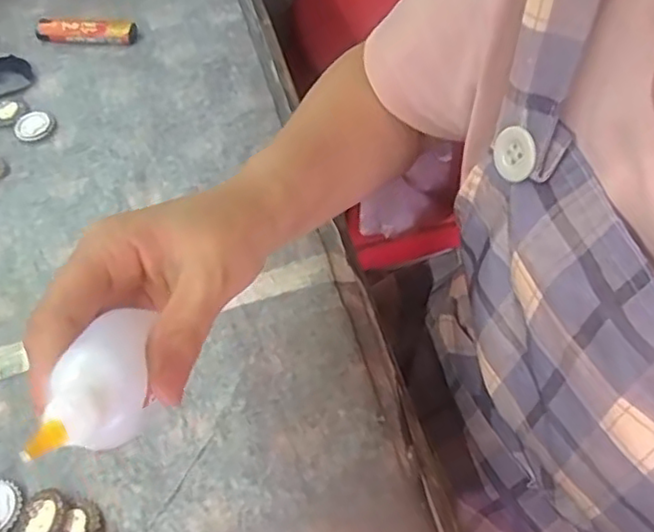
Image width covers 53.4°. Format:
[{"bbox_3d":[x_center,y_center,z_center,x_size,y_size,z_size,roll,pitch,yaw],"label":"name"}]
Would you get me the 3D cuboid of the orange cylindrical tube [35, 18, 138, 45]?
[{"bbox_3d":[-0.197,-0.192,0.530,0.081,0.014,0.019,5,58,4],"label":"orange cylindrical tube"}]

